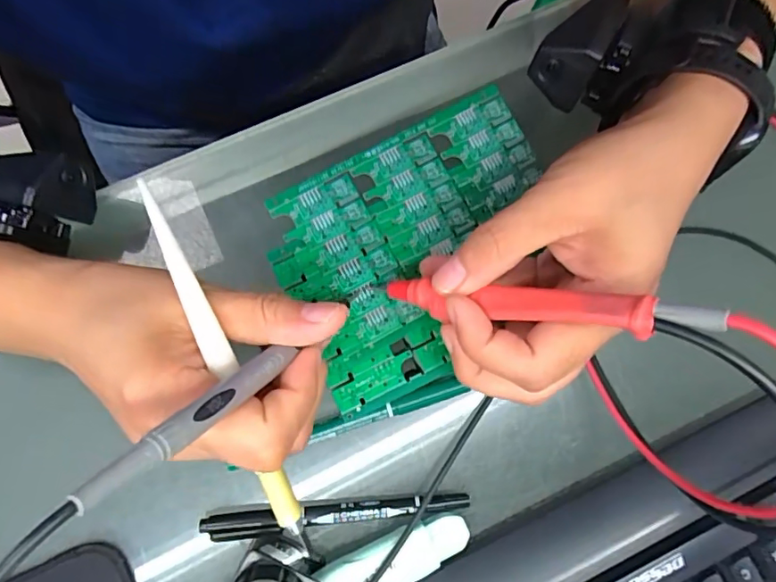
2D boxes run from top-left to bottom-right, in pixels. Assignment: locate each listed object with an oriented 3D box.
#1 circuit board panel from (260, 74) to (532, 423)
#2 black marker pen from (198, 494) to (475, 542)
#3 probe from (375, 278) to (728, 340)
[{"bbox_3d":[0.017,-0.022,0.256,0.138,0.004,0.105,-29,88,-7],"label":"circuit board panel"},{"bbox_3d":[-0.026,0.119,0.281,0.139,0.014,0.012,-4,78,-1],"label":"black marker pen"},{"bbox_3d":[0.045,0.006,0.201,0.141,0.014,0.014,4,74,41],"label":"probe"}]

